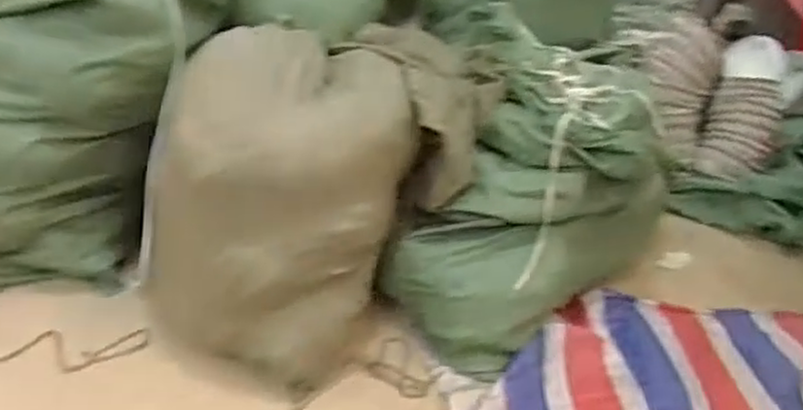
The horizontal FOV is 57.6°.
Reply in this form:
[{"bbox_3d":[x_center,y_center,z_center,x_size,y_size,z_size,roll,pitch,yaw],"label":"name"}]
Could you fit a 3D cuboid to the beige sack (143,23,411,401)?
[{"bbox_3d":[-0.187,-0.004,1.194,0.303,0.435,0.348,21,35,22],"label":"beige sack"}]

